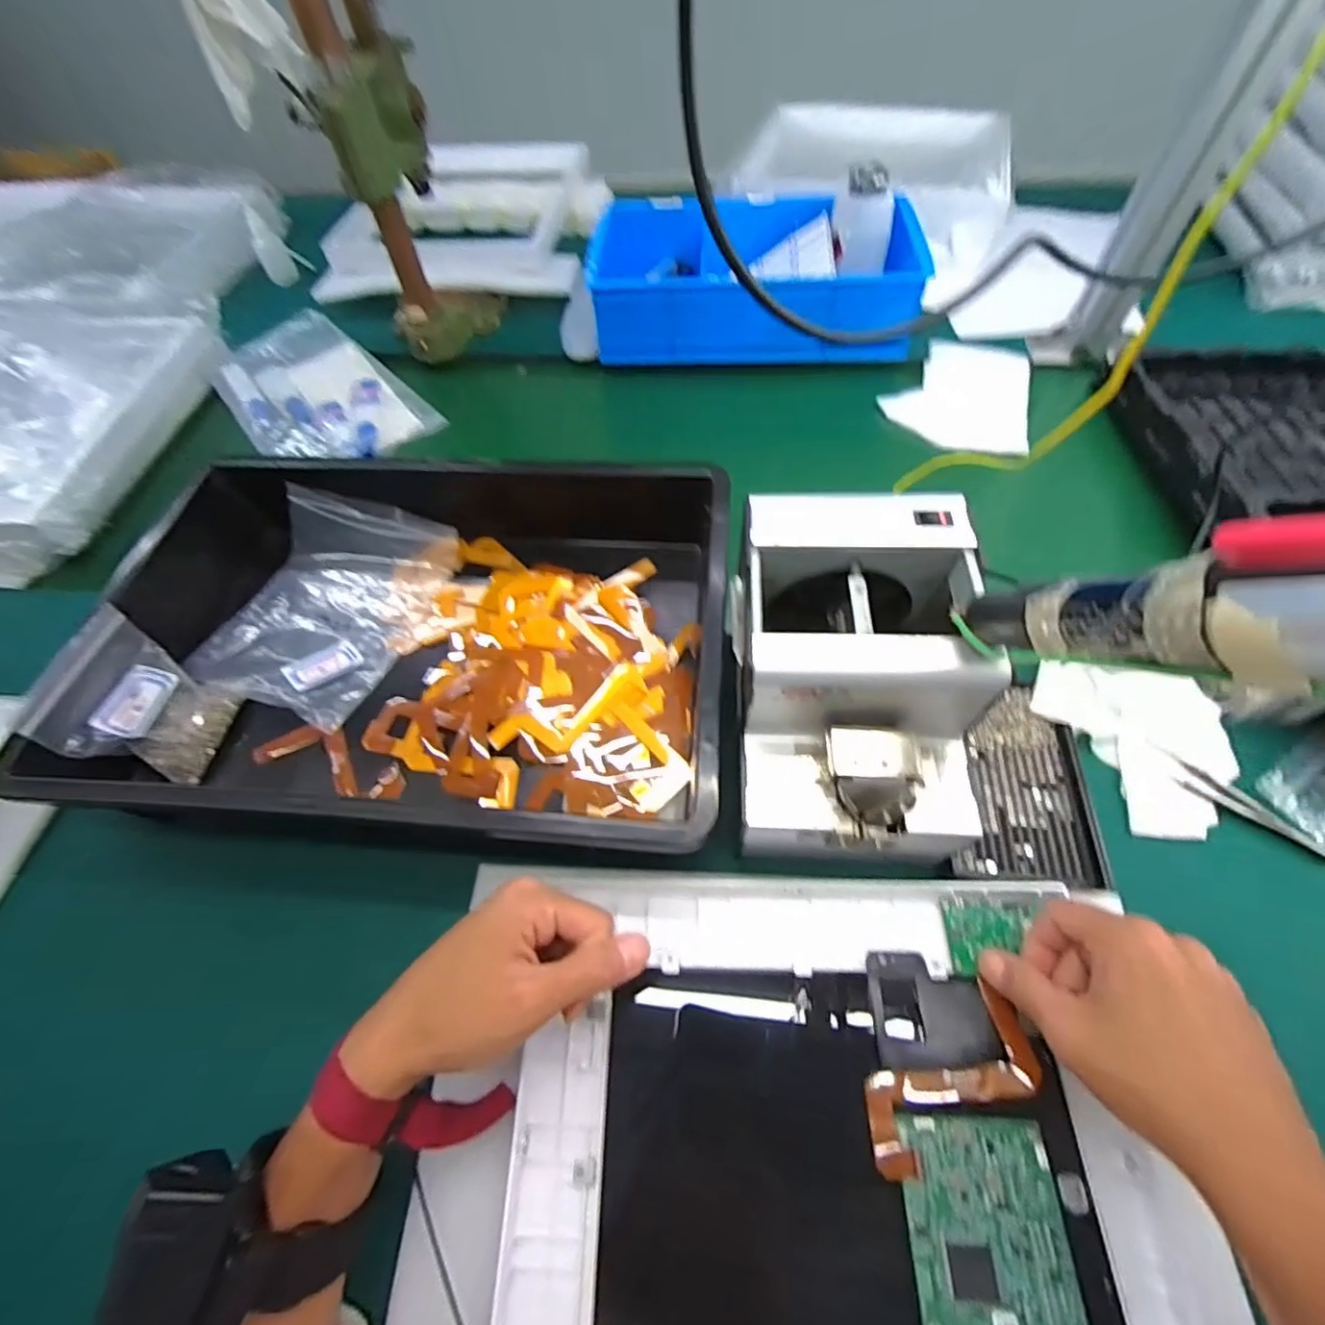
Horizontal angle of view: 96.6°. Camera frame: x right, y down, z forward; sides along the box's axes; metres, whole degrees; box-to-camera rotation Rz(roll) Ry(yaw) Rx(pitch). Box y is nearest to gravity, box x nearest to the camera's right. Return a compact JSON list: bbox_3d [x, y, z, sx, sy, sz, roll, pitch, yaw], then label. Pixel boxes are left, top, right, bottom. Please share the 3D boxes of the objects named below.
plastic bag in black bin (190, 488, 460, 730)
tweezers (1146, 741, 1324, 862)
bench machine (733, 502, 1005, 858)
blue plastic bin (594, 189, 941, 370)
[{"bbox_3d":[-0.270,-0.052,0.473,0.158,0.036,0.188,15,63,11],"label":"plastic bag in black bin"},{"bbox_3d":[0.363,0.088,0.380,0.096,0.007,0.018,38,69,21],"label":"tweezers"},{"bbox_3d":[0.112,0.014,0.351,0.136,0.132,0.185,-2,58,2],"label":"bench machine"},{"bbox_3d":[0.099,-0.427,0.658,0.342,0.085,0.216,1,61,4],"label":"blue plastic bin"}]

